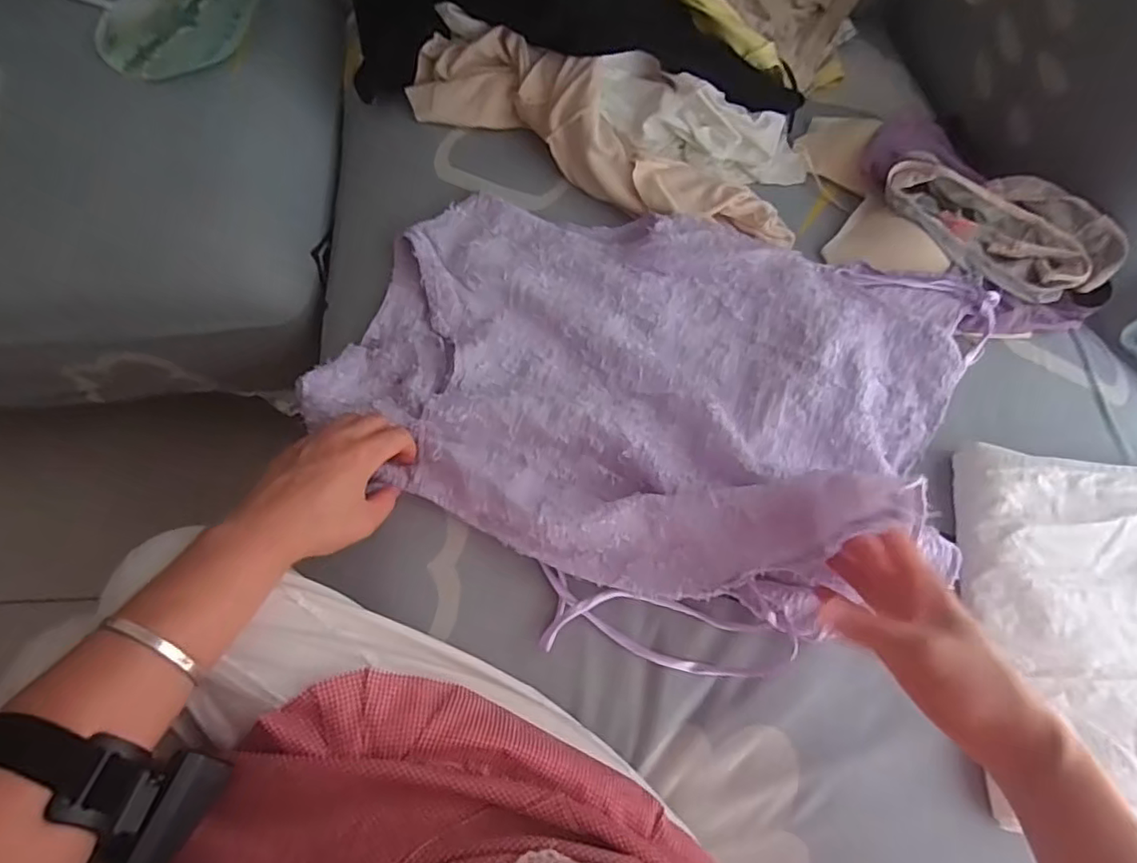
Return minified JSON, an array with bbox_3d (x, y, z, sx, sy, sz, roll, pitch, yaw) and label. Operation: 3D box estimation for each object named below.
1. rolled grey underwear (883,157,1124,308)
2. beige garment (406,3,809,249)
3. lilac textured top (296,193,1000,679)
[{"bbox_3d":[0.445,-0.216,0.615,0.137,0.046,0.213,-33,72,-16],"label":"rolled grey underwear"},{"bbox_3d":[0.036,-0.343,0.662,0.466,0.077,0.191,19,67,5],"label":"beige garment"},{"bbox_3d":[0.073,-0.067,0.514,0.518,0.113,0.420,28,68,9],"label":"lilac textured top"}]

